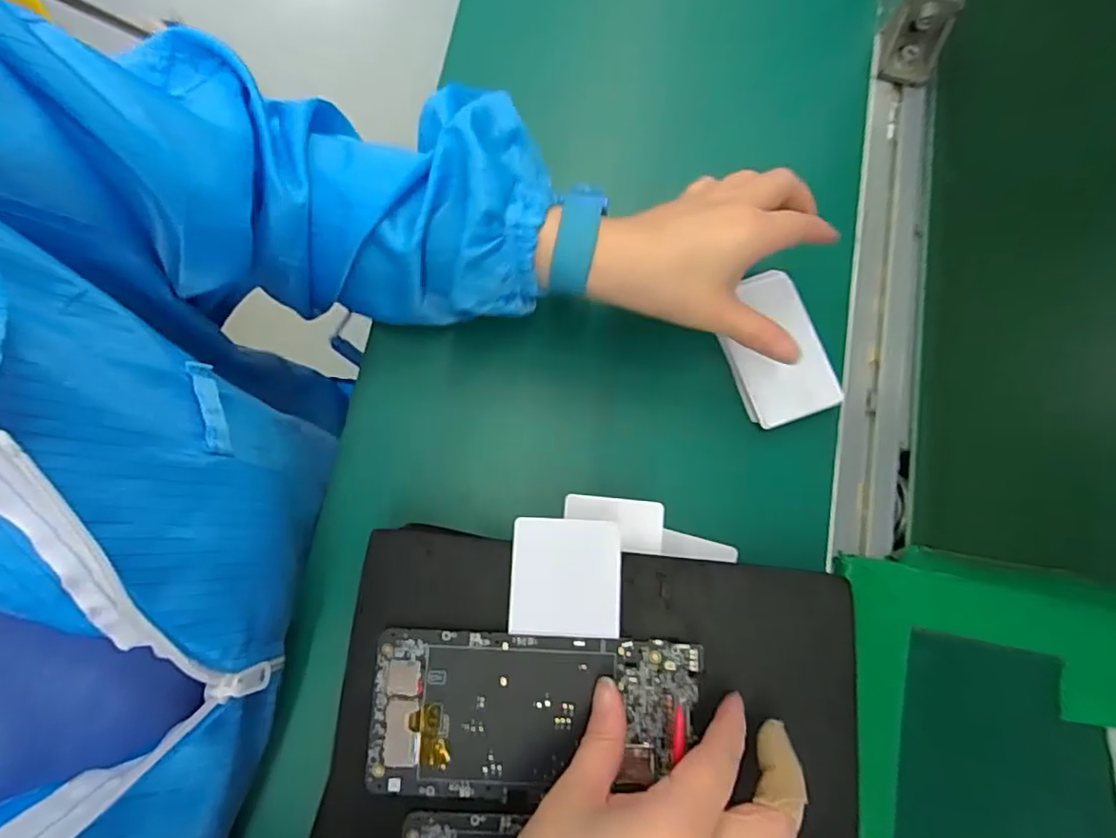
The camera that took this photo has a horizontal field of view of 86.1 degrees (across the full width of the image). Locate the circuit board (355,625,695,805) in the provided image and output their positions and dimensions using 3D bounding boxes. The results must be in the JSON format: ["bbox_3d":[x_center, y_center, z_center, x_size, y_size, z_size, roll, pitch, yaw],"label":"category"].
[{"bbox_3d":[-0.011,0.137,0.285,0.154,0.005,0.072,-4,77,-1],"label":"circuit board"}]

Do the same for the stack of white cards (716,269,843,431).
[{"bbox_3d":[0.134,-0.045,0.373,0.061,0.012,0.093,-23,78,-7],"label":"stack of white cards"}]

